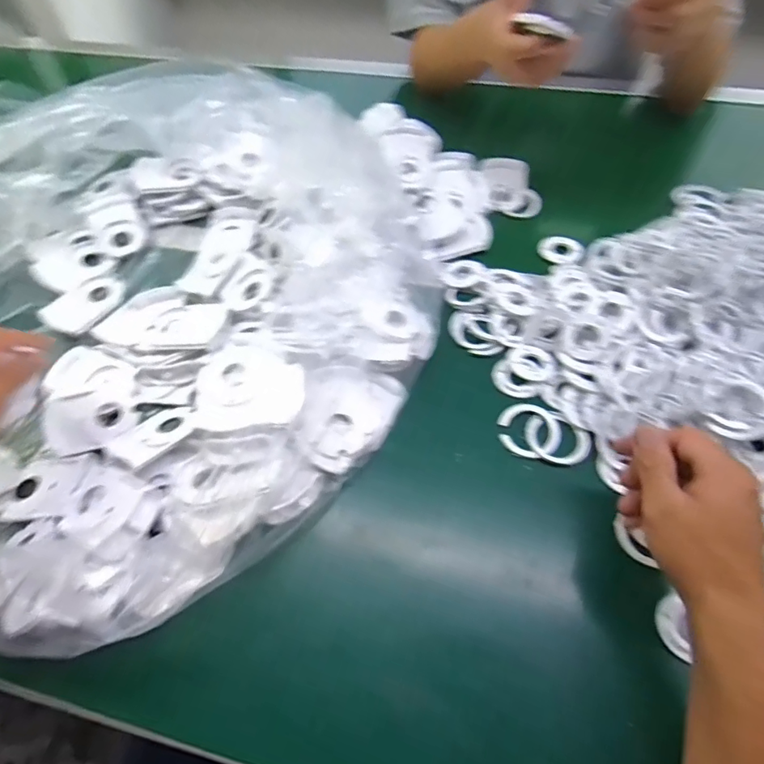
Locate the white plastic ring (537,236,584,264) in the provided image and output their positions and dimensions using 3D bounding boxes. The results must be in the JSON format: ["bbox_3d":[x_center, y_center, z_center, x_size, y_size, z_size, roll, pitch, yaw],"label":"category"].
[{"bbox_3d":[0.200,-0.149,0.565,0.049,0.007,0.040,34,65,23],"label":"white plastic ring"}]

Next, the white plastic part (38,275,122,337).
[{"bbox_3d":[-0.322,-0.086,0.548,0.058,0.012,0.082,28,62,21],"label":"white plastic part"}]

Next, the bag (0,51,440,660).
[{"bbox_3d":[-0.253,-0.101,0.500,0.536,0.119,0.572,-38,62,-20],"label":"bag"}]

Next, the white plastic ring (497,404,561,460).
[{"bbox_3d":[0.132,0.043,0.449,0.054,0.004,0.050,-2,56,3],"label":"white plastic ring"}]

